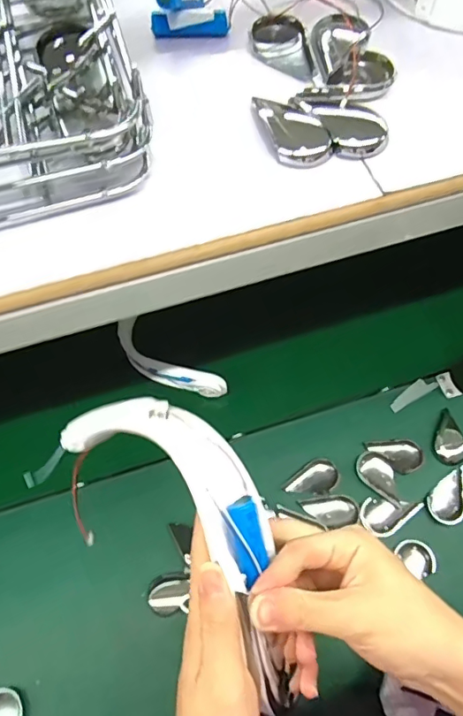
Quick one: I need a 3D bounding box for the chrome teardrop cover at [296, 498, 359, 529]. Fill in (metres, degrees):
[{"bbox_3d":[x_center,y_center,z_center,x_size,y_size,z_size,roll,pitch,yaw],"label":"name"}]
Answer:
[{"bbox_3d":[0.135,0.207,0.677,0.078,0.012,0.041,11,65,6],"label":"chrome teardrop cover"}]

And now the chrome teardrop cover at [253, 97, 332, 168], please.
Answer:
[{"bbox_3d":[0.043,-0.173,0.370,0.038,0.023,0.069,-22,66,-10],"label":"chrome teardrop cover"}]

